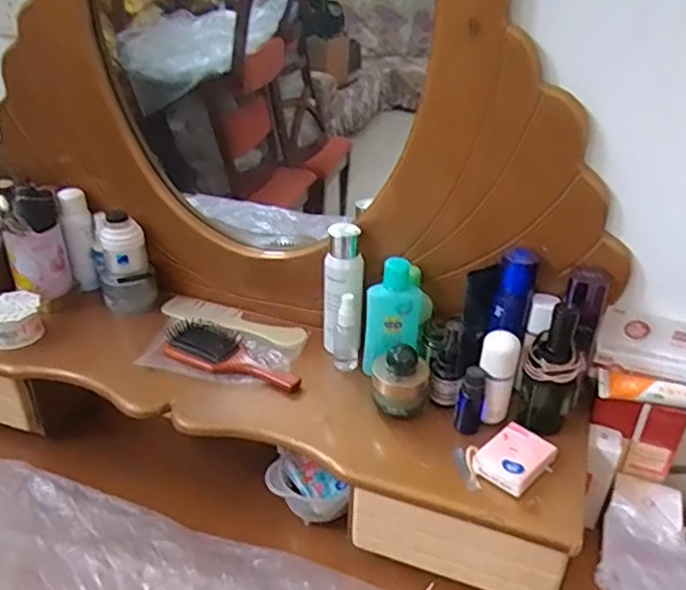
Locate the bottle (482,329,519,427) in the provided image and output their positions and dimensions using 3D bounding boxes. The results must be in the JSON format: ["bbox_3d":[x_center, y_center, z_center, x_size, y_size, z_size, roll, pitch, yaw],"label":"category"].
[{"bbox_3d":[0.166,0.091,0.671,0.033,0.100,0.035,11,32,16],"label":"bottle"}]

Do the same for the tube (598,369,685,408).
[{"bbox_3d":[0.350,0.105,0.677,0.130,0.024,0.028,11,32,15],"label":"tube"}]

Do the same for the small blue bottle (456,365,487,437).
[{"bbox_3d":[0.138,0.114,0.669,0.025,0.076,0.021,11,32,16],"label":"small blue bottle"}]

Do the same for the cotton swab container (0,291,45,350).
[{"bbox_3d":[-0.426,0.036,0.804,0.069,0.057,0.063,-8,32,-16],"label":"cotton swab container"}]

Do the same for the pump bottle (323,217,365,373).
[{"bbox_3d":[0.000,0.004,0.757,0.047,0.171,0.058,1,30,-1],"label":"pump bottle"}]

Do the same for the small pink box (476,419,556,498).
[{"bbox_3d":[0.176,0.166,0.633,0.058,0.024,0.077,27,39,36],"label":"small pink box"}]

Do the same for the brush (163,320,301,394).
[{"bbox_3d":[-0.136,0.074,0.778,0.190,0.029,0.064,13,32,18],"label":"brush"}]

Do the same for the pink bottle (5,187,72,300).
[{"bbox_3d":[-0.415,-0.063,0.841,0.076,0.142,0.066,-19,36,-31],"label":"pink bottle"}]

